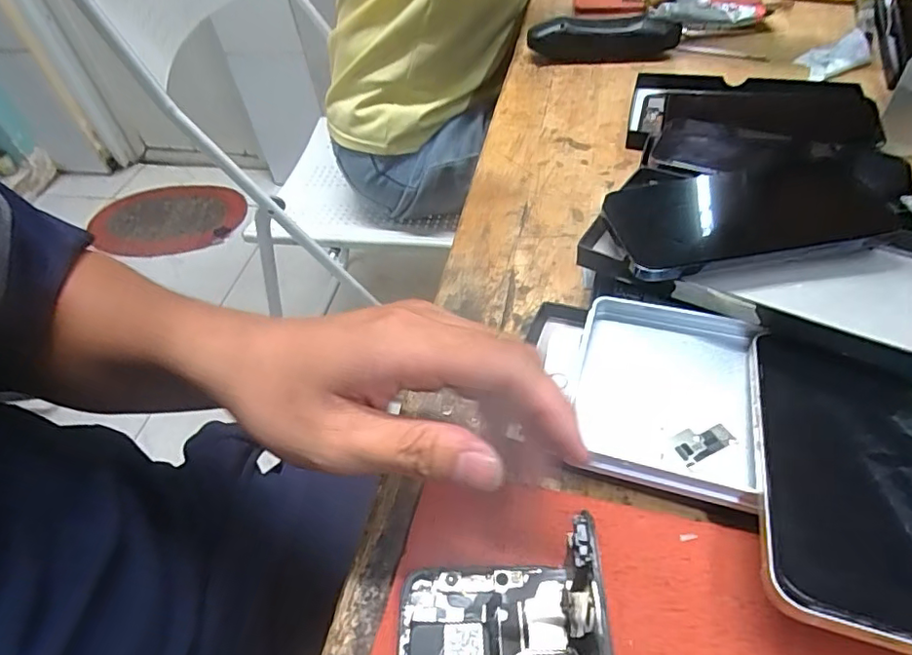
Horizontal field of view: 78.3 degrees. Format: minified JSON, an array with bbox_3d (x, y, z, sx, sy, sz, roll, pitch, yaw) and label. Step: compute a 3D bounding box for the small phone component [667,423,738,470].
[{"bbox_3d":[0.117,0.054,0.267,0.027,0.006,0.016,-22,50,-12],"label":"small phone component"}]

